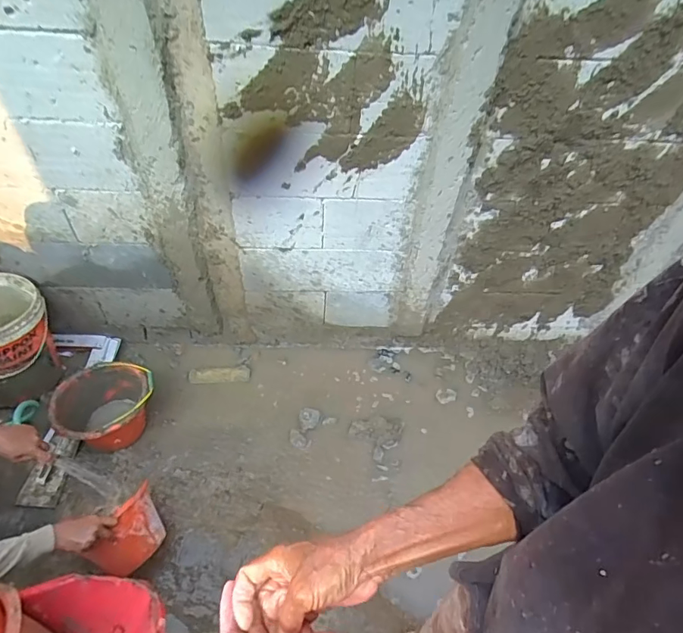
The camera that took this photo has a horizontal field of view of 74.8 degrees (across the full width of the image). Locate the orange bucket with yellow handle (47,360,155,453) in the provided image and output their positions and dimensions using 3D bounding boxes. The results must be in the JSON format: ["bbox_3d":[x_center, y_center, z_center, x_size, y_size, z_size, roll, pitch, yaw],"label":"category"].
[{"bbox_3d":[-0.757,0.306,1.458,0.304,0.183,0.269,-14,51,-18],"label":"orange bucket with yellow handle"}]

